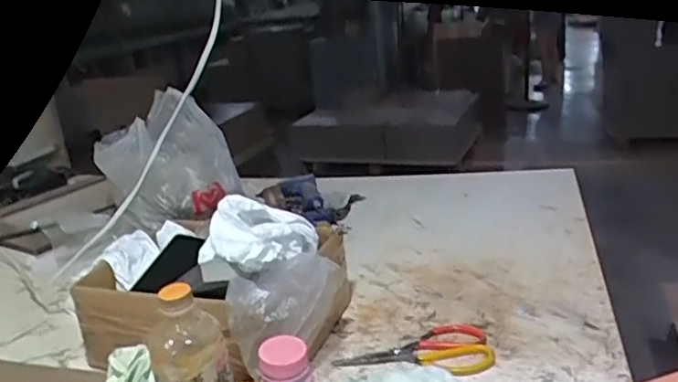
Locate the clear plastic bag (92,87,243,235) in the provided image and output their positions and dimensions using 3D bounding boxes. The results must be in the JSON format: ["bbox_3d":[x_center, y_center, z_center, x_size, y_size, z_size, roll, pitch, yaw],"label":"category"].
[{"bbox_3d":[-0.328,-0.080,1.147,0.209,0.193,0.244,-15,21,-26],"label":"clear plastic bag"}]

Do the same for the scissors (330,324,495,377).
[{"bbox_3d":[0.094,0.200,0.786,0.195,0.015,0.092,-2,19,9],"label":"scissors"}]

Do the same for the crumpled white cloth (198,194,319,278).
[{"bbox_3d":[-0.116,0.051,0.823,0.139,0.063,0.148,7,23,32],"label":"crumpled white cloth"}]

